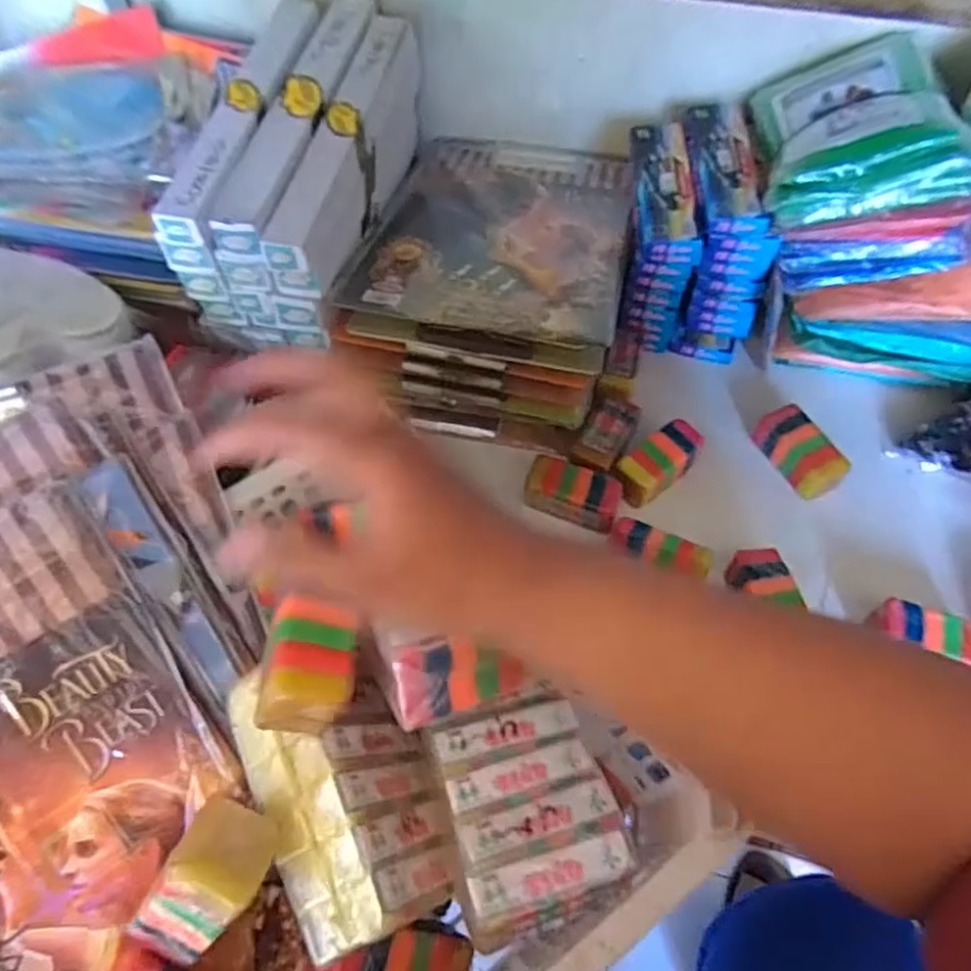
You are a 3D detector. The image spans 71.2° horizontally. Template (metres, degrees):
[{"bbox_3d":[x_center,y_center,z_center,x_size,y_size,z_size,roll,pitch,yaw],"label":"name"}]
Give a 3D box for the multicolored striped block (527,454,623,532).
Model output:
[{"bbox_3d":[0.074,0.009,0.581,0.080,0.032,0.047,16,60,10],"label":"multicolored striped block"}]

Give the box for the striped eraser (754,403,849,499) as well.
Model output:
[{"bbox_3d":[0.284,-0.032,0.611,0.041,0.031,0.084,-25,61,-14],"label":"striped eraser"}]

